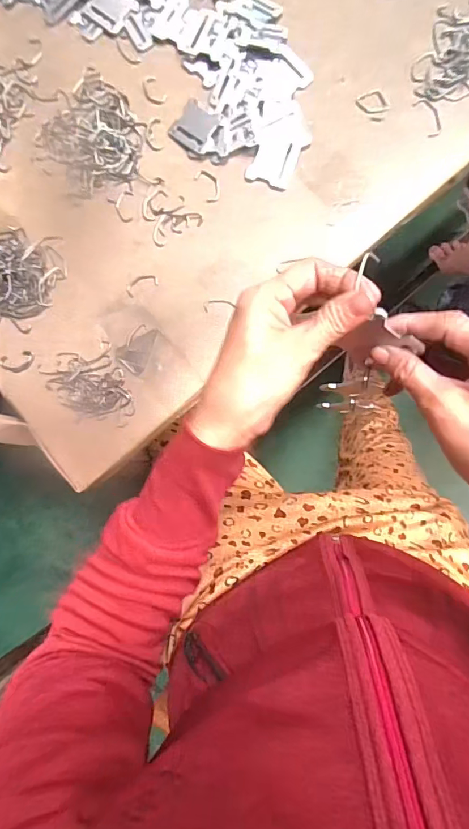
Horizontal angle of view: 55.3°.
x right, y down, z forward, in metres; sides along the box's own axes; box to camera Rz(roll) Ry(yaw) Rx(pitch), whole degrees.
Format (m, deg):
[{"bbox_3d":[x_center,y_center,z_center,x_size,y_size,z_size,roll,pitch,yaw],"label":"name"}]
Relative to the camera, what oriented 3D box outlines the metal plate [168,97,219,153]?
[{"bbox_3d":[-0.042,-0.300,0.465,0.049,0.004,0.044,38,93,17],"label":"metal plate"}]

